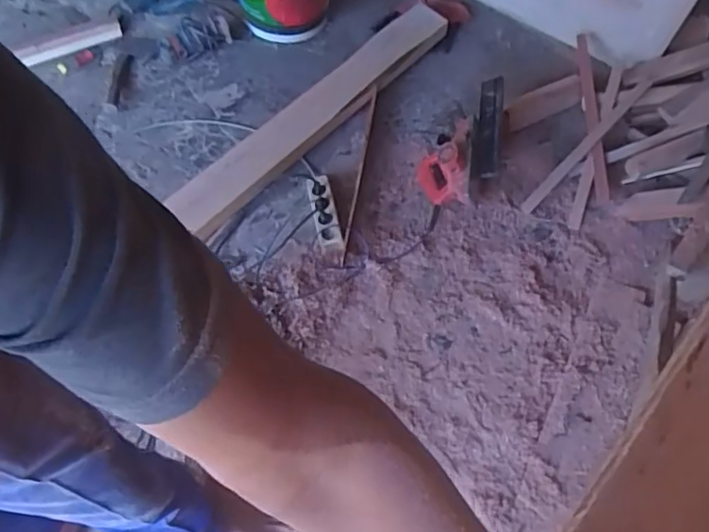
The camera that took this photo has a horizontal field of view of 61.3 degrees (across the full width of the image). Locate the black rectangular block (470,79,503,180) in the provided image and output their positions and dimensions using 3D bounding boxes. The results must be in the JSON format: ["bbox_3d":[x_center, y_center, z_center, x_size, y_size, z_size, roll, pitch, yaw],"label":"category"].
[{"bbox_3d":[0.354,-0.358,1.555,0.070,0.042,0.324,12,60,3],"label":"black rectangular block"}]

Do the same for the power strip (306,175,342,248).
[{"bbox_3d":[-0.074,-0.133,1.464,0.061,0.048,0.203,-8,61,-9],"label":"power strip"}]

